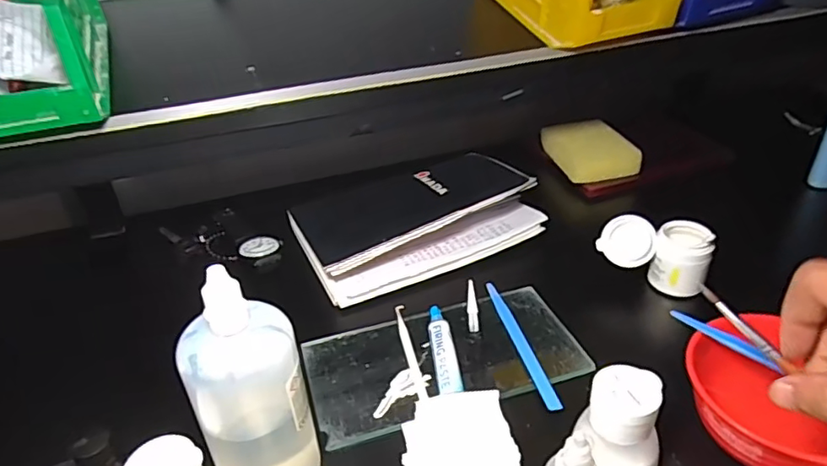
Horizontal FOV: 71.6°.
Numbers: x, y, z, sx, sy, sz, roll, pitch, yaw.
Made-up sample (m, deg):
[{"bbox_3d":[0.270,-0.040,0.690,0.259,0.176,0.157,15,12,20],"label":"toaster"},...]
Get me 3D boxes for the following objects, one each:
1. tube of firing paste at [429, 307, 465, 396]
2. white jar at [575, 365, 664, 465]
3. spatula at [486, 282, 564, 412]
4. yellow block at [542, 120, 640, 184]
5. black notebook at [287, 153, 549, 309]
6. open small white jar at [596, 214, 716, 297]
[{"bbox_3d":[0.022,0.087,0.428,0.017,0.014,0.091,-5,34,-4],"label":"tube of firing paste"},{"bbox_3d":[0.122,0.116,0.337,0.044,0.058,0.045,-2,34,1],"label":"white jar"},{"bbox_3d":[0.082,0.083,0.443,0.011,0.004,0.135,-9,34,-9],"label":"spatula"},{"bbox_3d":[0.208,-0.097,0.670,0.085,0.029,0.099,-8,34,-7],"label":"yellow block"},{"bbox_3d":[-0.001,-0.023,0.561,0.220,0.052,0.150,-16,36,-18],"label":"black notebook"},{"bbox_3d":[0.205,0.015,0.488,0.084,0.051,0.044,13,37,22],"label":"open small white jar"}]

